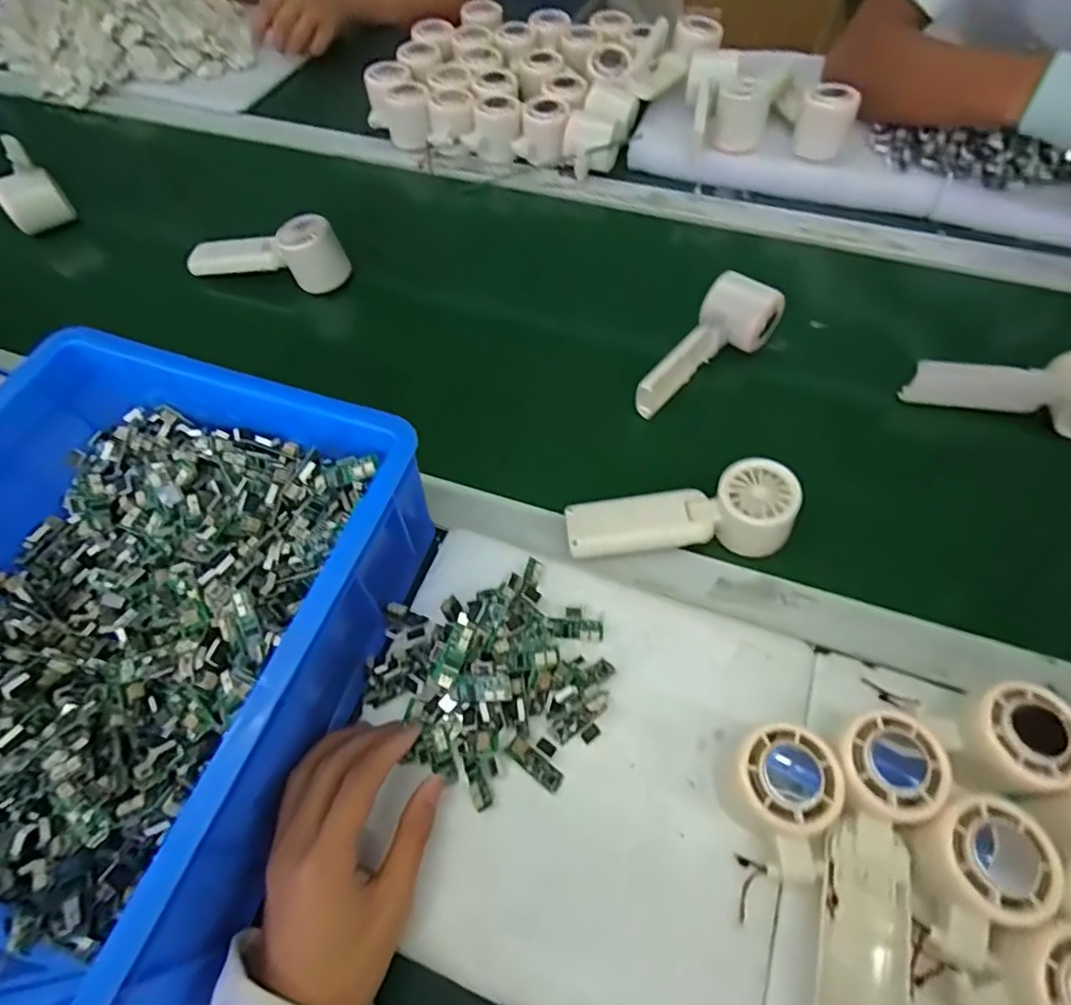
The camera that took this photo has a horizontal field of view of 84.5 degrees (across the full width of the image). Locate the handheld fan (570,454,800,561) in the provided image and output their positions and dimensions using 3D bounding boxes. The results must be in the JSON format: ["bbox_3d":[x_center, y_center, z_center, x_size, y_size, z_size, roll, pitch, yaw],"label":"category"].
[{"bbox_3d":[0.105,0.005,0.433,0.159,0.043,0.055,0,60,1],"label":"handheld fan"}]

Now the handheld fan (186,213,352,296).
[{"bbox_3d":[-0.279,-0.257,0.605,0.164,0.055,0.049,8,60,6],"label":"handheld fan"}]

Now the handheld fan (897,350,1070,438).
[{"bbox_3d":[0.404,-0.101,0.488,0.160,0.046,0.061,17,62,11],"label":"handheld fan"}]

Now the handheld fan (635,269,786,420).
[{"bbox_3d":[0.149,-0.135,0.520,0.057,0.046,0.154,38,68,21],"label":"handheld fan"}]

